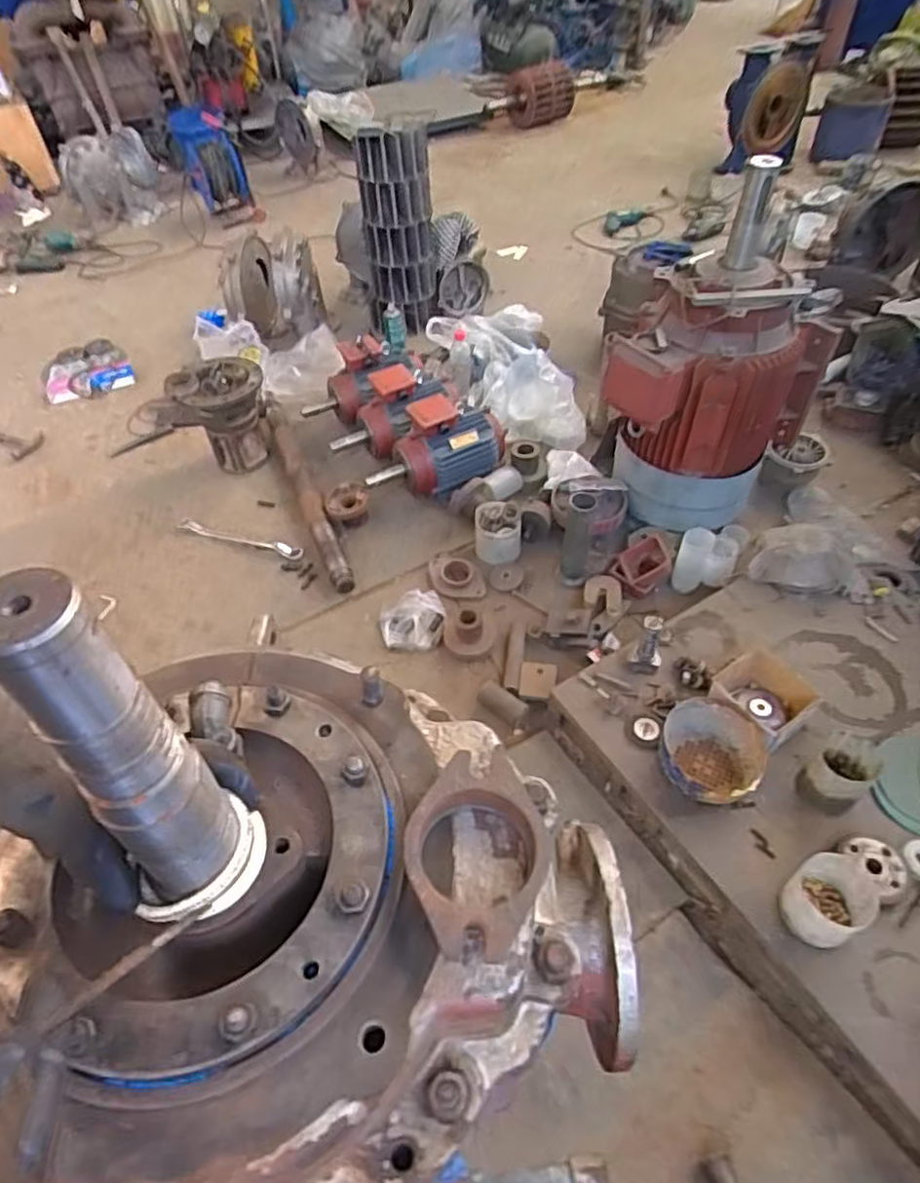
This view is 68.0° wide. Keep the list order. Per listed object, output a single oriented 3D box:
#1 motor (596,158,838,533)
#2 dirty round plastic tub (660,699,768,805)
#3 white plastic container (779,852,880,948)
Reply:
[{"bbox_3d":[0.565,-0.478,1.547,0.341,0.663,0.425,35,58,29],"label":"motor"},{"bbox_3d":[0.445,0.296,1.214,0.174,0.077,0.188,-2,48,2],"label":"dirty round plastic tub"},{"bbox_3d":[0.560,0.463,1.031,0.139,0.090,0.111,-19,50,-13],"label":"white plastic container"}]

